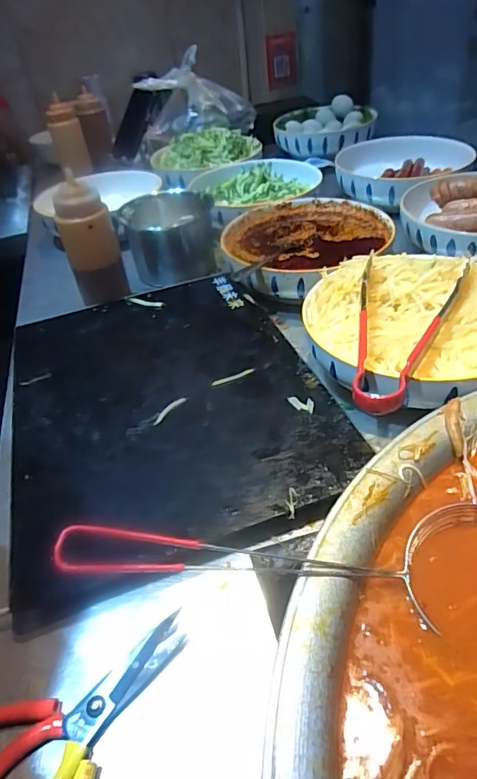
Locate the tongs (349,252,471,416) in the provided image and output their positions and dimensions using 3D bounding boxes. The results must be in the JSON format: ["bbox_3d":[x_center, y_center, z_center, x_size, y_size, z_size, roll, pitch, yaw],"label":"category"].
[{"bbox_3d":[0.141,-0.048,0.422,0.081,0.039,0.191,13,45,23],"label":"tongs"}]

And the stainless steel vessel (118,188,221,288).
[{"bbox_3d":[-0.103,-0.225,0.713,0.125,0.100,0.116,-3,41,7],"label":"stainless steel vessel"}]

